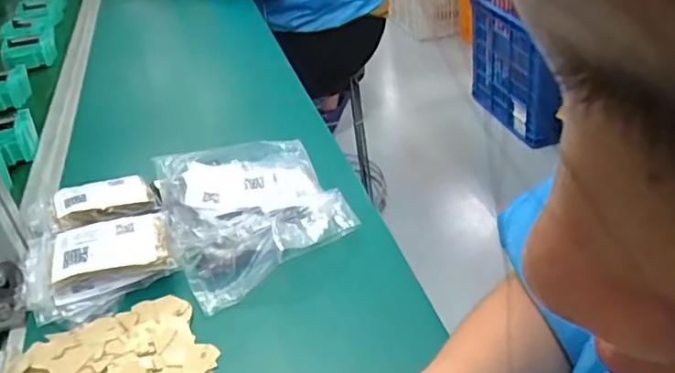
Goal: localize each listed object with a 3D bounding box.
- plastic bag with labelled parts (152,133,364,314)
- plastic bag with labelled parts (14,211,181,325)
[{"bbox_3d":[-0.080,0.014,0.551,0.150,0.035,0.202,-21,35,-11],"label":"plastic bag with labelled parts"},{"bbox_3d":[-0.199,0.062,0.499,0.121,0.032,0.097,-20,35,-9],"label":"plastic bag with labelled parts"}]

